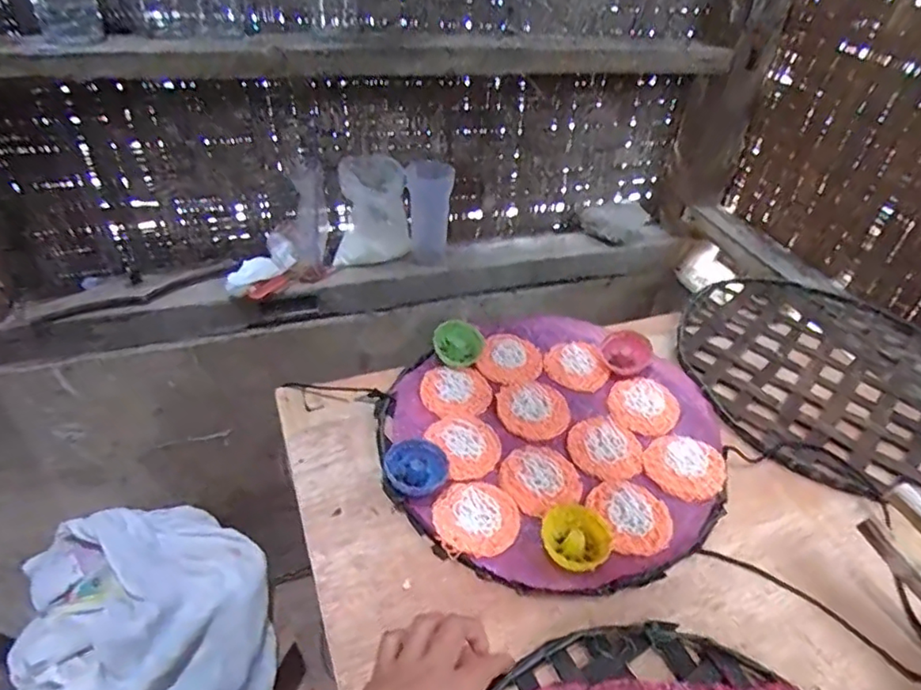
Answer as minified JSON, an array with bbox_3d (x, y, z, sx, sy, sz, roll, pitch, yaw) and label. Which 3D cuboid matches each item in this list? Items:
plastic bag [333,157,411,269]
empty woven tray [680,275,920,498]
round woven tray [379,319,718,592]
[{"bbox_3d":[-0.156,-0.228,1.014,0.131,0.176,0.055,-3,41,-10],"label":"plastic bag"},{"bbox_3d":[0.494,0.027,0.767,0.382,0.013,0.412,12,41,7],"label":"empty woven tray"},{"bbox_3d":[0.099,0.095,0.631,0.340,0.025,0.351,3,40,-3],"label":"round woven tray"}]

